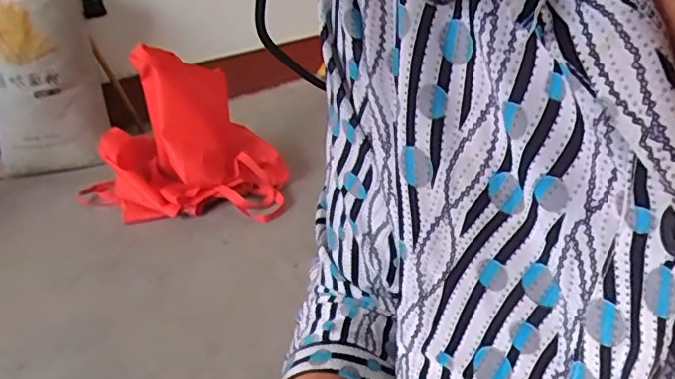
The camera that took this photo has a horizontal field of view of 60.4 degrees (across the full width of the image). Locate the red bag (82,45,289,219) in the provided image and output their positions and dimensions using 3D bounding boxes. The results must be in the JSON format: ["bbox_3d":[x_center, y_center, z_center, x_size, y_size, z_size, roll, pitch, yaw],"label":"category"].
[{"bbox_3d":[-0.437,-0.150,1.567,0.580,0.467,0.447,-14,27,-15],"label":"red bag"}]

